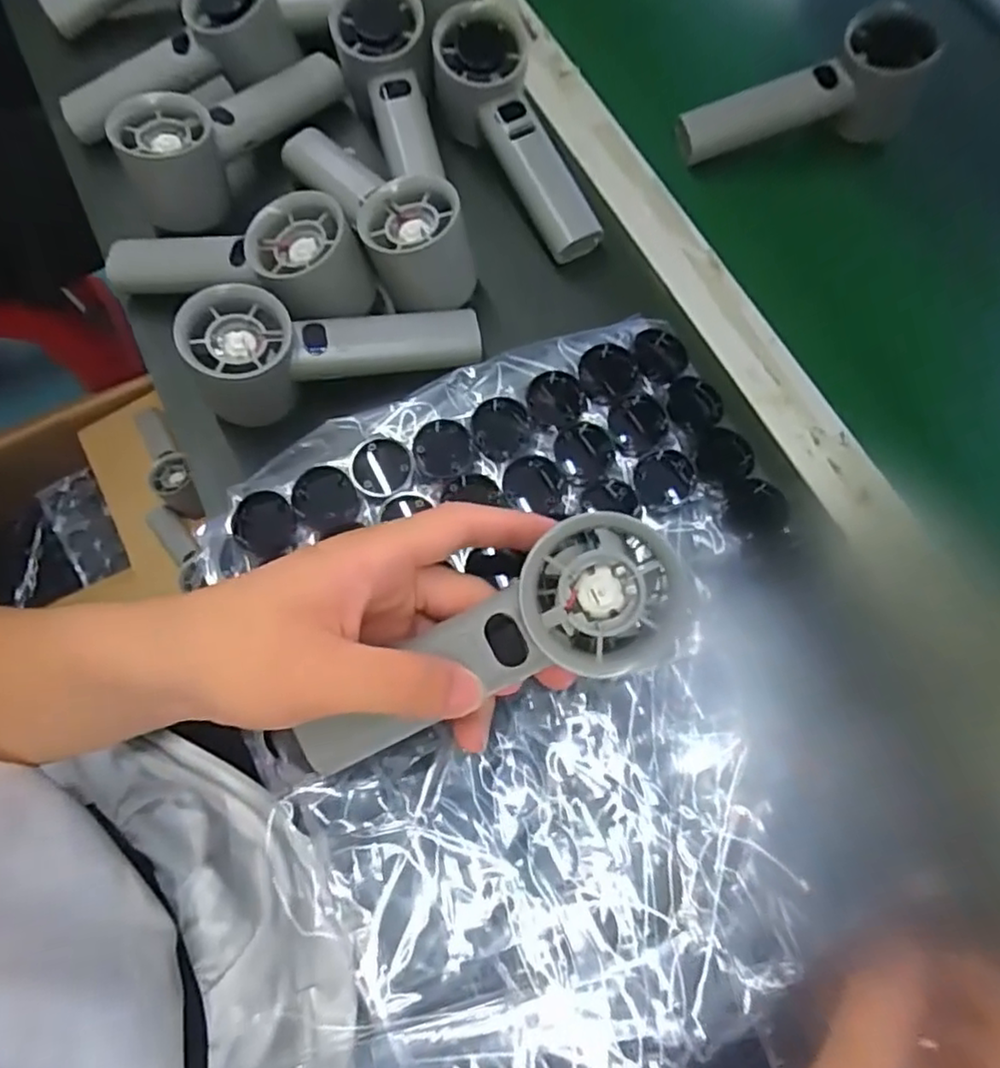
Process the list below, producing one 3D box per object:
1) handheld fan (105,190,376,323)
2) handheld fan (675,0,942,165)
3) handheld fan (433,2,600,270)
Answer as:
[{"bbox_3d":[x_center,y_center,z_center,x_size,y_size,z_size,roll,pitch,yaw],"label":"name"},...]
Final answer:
[{"bbox_3d":[-0.156,-0.153,0.398,0.162,0.058,0.061,6,70,16],"label":"handheld fan"},{"bbox_3d":[0.195,-0.289,0.432,0.153,0.063,0.045,-10,71,-5],"label":"handheld fan"},{"bbox_3d":[0.006,-0.244,0.416,0.062,0.055,0.159,-18,72,-8],"label":"handheld fan"}]

